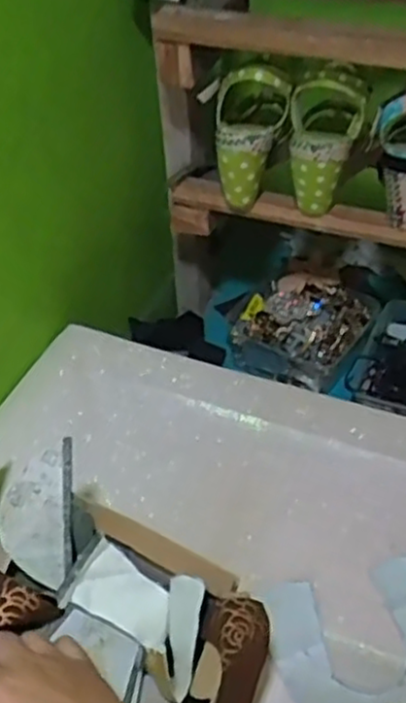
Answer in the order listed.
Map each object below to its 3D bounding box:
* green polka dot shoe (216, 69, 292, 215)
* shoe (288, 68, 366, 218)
[{"bbox_3d":[0.043,-0.230,0.804,0.076,0.150,0.076,18,26,16],"label":"green polka dot shoe"},{"bbox_3d":[0.122,-0.219,0.777,0.078,0.150,0.067,16,21,14],"label":"shoe"}]

